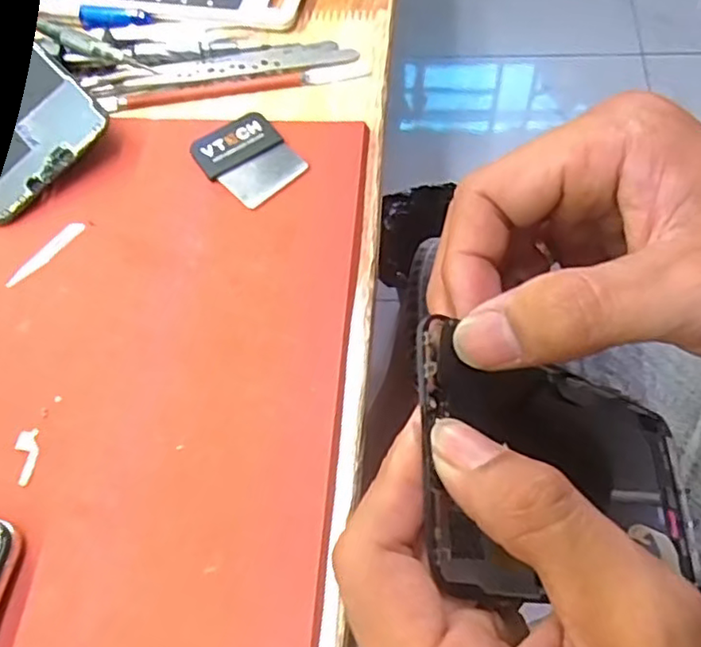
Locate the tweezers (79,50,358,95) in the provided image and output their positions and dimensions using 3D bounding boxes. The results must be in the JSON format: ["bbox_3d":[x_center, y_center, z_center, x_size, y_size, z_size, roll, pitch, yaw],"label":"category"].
[{"bbox_3d":[-0.065,-0.131,0.327,0.135,0.004,0.014,-11,62,-1],"label":"tweezers"}]

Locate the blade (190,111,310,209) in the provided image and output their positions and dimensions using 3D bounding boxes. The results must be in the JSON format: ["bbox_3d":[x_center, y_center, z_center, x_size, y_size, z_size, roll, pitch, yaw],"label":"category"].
[{"bbox_3d":[-0.048,-0.078,0.298,0.039,0.005,0.049,-37,66,-14],"label":"blade"}]

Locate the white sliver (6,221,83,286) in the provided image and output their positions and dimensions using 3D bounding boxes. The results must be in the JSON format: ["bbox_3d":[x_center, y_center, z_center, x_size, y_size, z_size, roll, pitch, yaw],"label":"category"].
[{"bbox_3d":[-0.135,-0.032,0.281,0.008,0.004,0.040,33,70,19],"label":"white sliver"}]

